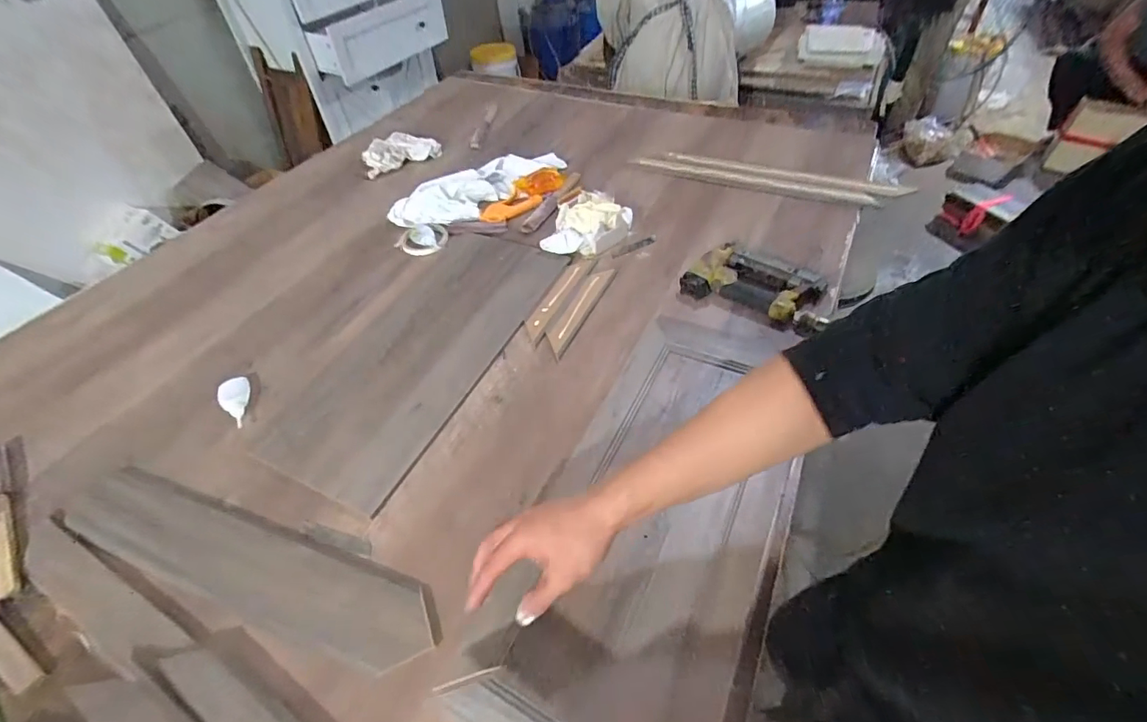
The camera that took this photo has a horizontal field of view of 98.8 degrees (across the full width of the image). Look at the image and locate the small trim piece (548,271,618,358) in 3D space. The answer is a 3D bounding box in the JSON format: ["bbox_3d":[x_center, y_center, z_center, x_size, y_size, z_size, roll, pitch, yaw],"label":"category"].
[{"bbox_3d":[0.010,-0.090,0.815,0.042,0.006,0.221,19,53,17],"label":"small trim piece"}]

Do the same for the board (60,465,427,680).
[{"bbox_3d":[-0.361,0.220,0.536,0.448,0.021,0.094,14,51,13],"label":"board"}]

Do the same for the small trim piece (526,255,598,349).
[{"bbox_3d":[-0.025,-0.114,0.837,0.044,0.010,0.235,20,53,18],"label":"small trim piece"}]

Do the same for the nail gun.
[{"bbox_3d":[0.297,-0.122,0.802,0.213,0.048,0.137,26,55,22],"label":"nail gun"}]

